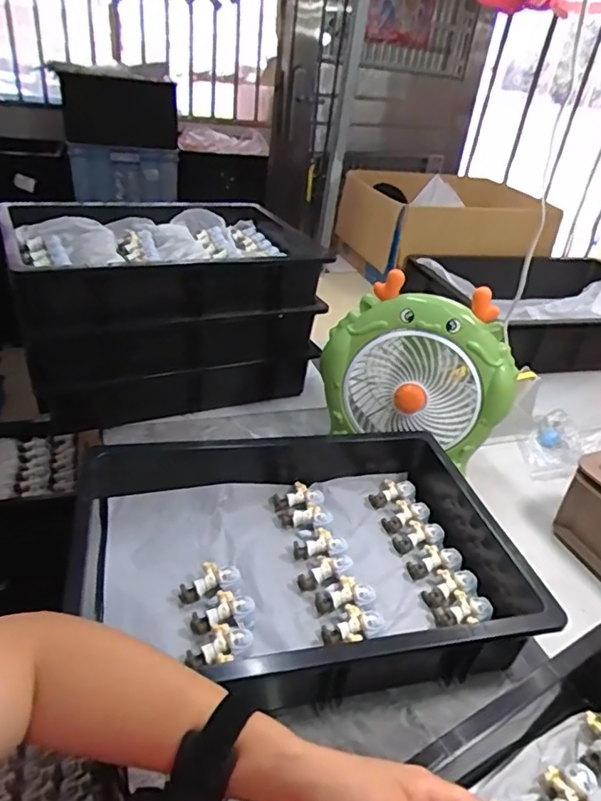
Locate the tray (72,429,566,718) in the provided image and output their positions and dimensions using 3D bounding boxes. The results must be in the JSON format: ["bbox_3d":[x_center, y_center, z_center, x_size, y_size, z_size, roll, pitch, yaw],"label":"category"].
[{"bbox_3d":[0.007,0.161,0.623,0.473,0.094,0.353,-3,31,-14],"label":"tray"}]

